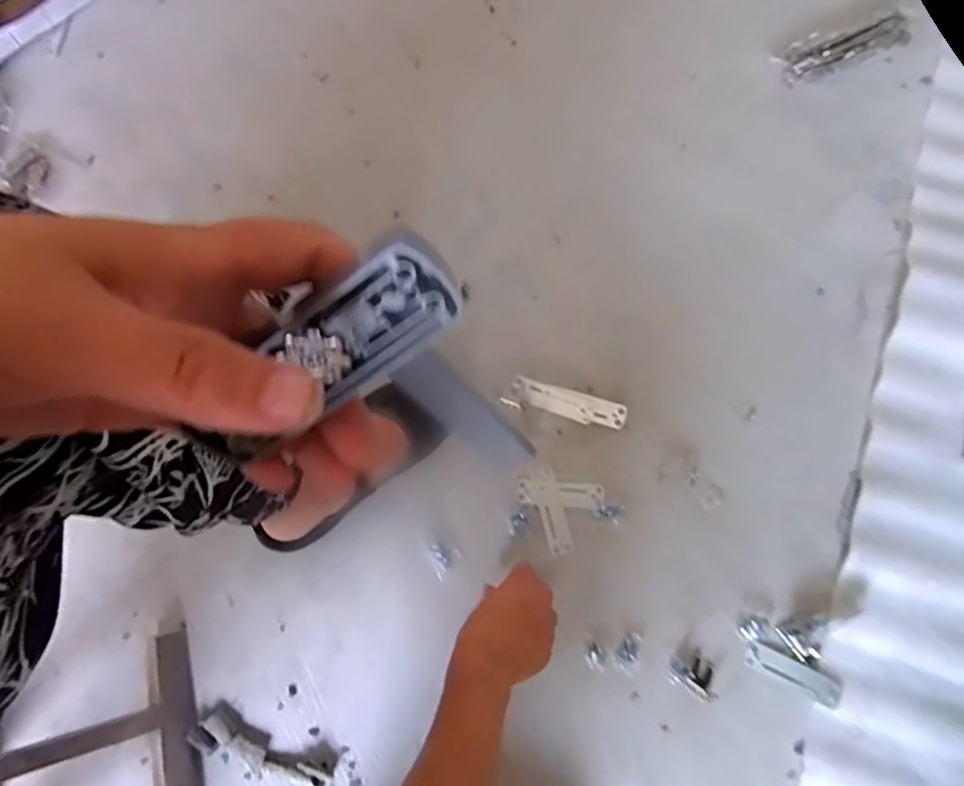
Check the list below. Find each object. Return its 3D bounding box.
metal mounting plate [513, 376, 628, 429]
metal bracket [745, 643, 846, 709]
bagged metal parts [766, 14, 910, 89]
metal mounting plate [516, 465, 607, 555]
[{"bbox_3d":[0.098,0.011,0.688,0.127,0.007,0.032,15,80,4],"label":"metal mounting plate"},{"bbox_3d":[0.322,0.289,0.629,0.098,0.004,0.025,26,81,6],"label":"metal bracket"},{"bbox_3d":[0.440,-0.424,0.750,0.165,0.014,0.052,-22,80,-3],"label":"bagged metal parts"},{"bbox_3d":[0.090,0.118,0.667,0.081,0.004,0.091,-31,80,-4],"label":"metal mounting plate"}]

